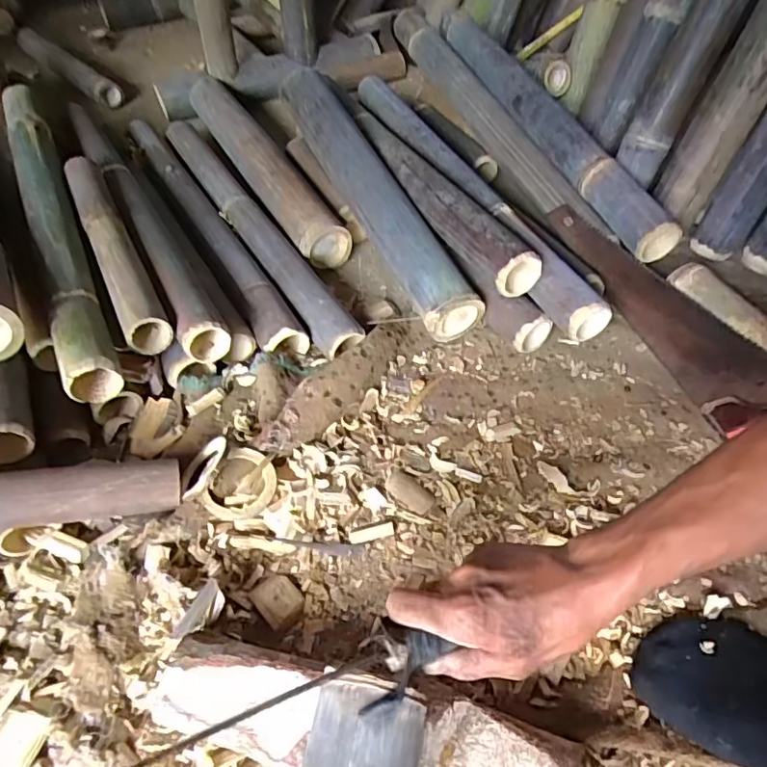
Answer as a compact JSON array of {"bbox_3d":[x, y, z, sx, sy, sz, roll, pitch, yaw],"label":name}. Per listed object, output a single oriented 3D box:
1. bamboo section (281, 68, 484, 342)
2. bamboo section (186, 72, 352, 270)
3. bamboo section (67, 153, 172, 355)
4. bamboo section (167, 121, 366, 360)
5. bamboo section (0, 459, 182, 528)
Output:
[{"bbox_3d":[-0.016,-0.278,0.803,0.076,0.067,0.502,-23,66,-17],"label":"bamboo section"},{"bbox_3d":[-0.221,-0.392,0.972,0.080,0.078,0.567,-25,53,-18],"label":"bamboo section"},{"bbox_3d":[-0.350,-0.181,0.714,0.054,0.060,0.367,-24,53,-19],"label":"bamboo section"},{"bbox_3d":[-0.212,-0.257,0.876,0.065,0.070,0.643,-26,53,-19],"label":"bamboo section"},{"bbox_3d":[-0.306,0.100,0.515,0.221,0.039,0.052,-2,46,-25],"label":"bamboo section"}]

